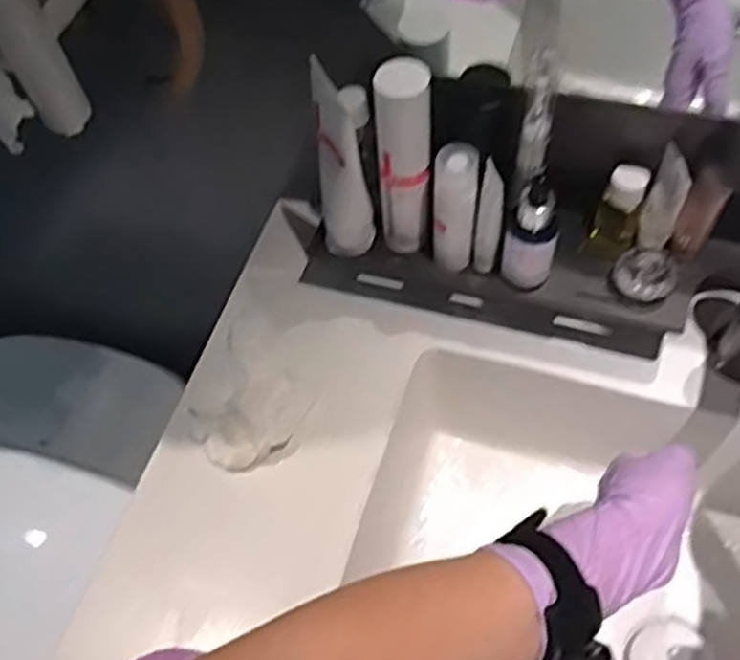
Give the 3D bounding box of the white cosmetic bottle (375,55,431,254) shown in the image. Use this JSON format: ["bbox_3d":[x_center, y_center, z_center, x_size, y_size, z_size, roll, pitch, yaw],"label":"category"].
[{"bbox_3d":[0.026,-0.121,0.556,0.035,0.162,0.032,0,58,4],"label":"white cosmetic bottle"}]

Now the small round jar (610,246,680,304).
[{"bbox_3d":[0.209,-0.044,0.572,0.042,0.025,0.041,-2,57,3],"label":"small round jar"}]

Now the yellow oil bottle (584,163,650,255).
[{"bbox_3d":[0.191,-0.092,0.584,0.034,0.068,0.032,17,60,14],"label":"yellow oil bottle"}]

